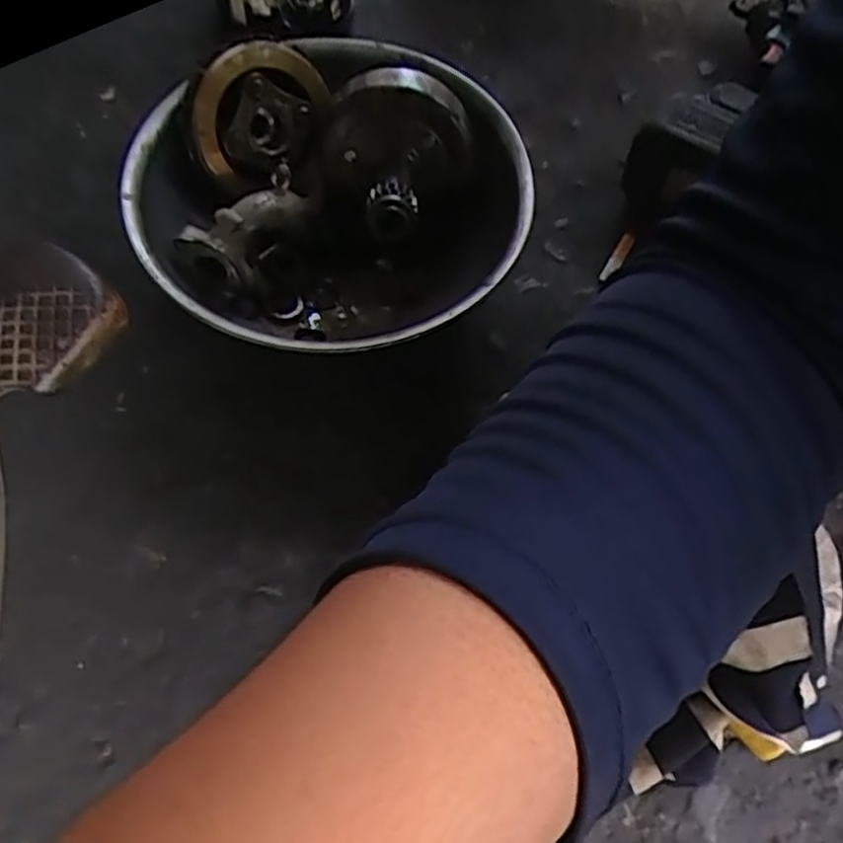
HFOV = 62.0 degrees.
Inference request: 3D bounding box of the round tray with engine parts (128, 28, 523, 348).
[{"bbox_3d":[-0.054,-0.142,0.484,0.256,0.118,0.234,0,63,-1],"label":"round tray with engine parts"}]

